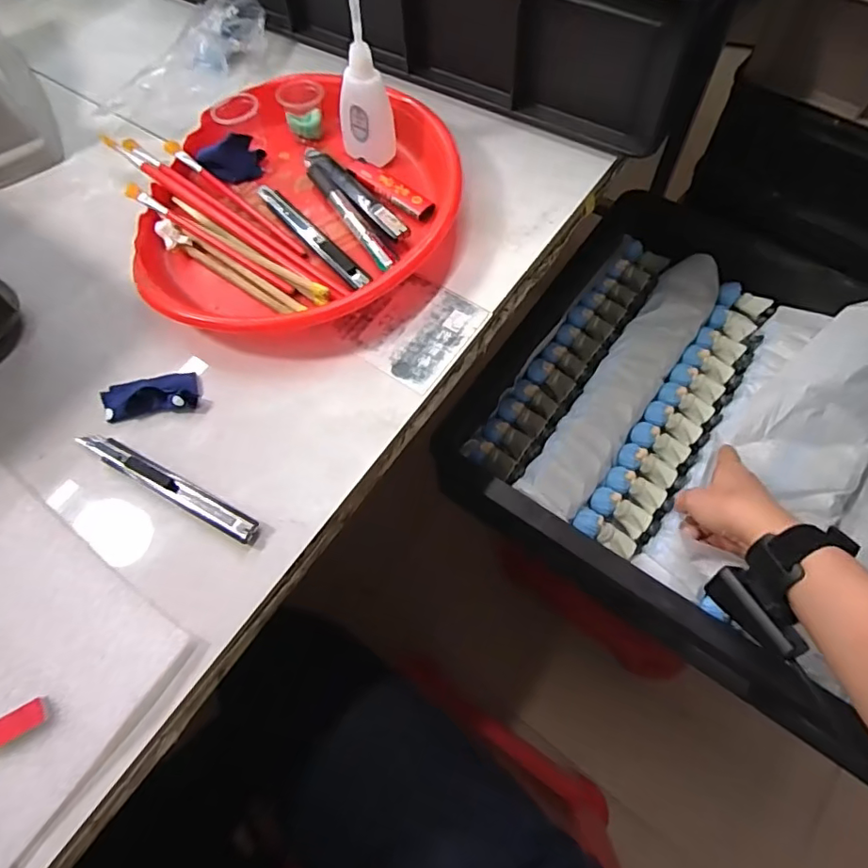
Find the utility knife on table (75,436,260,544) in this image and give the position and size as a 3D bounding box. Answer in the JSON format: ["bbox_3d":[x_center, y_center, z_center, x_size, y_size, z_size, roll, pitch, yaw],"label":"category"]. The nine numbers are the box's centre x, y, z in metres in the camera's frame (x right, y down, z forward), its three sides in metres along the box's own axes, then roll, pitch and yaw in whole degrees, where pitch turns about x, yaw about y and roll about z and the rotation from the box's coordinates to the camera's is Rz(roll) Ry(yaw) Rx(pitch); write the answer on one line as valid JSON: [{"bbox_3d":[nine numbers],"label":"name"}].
[{"bbox_3d":[-0.168,0.030,0.332,0.137,0.010,0.015,25,69,14],"label":"utility knife on table"}]

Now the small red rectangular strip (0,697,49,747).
[{"bbox_3d":[-0.220,0.152,0.278,0.036,0.009,0.013,-28,67,-9],"label":"small red rectangular strip"}]

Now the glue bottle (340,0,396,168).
[{"bbox_3d":[-0.055,-0.260,0.389,0.040,0.122,0.031,-14,66,-3],"label":"glue bottle"}]

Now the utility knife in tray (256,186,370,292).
[{"bbox_3d":[-0.093,-0.152,0.403,0.014,0.009,0.136,-37,69,-13],"label":"utility knife in tray"}]

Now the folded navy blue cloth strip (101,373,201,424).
[{"bbox_3d":[-0.191,-0.024,0.361,0.062,0.016,0.028,-16,66,-4],"label":"folded navy blue cloth strip"}]

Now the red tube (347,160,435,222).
[{"bbox_3d":[-0.034,-0.193,0.419,0.083,0.007,0.022,38,73,18],"label":"red tube"}]

